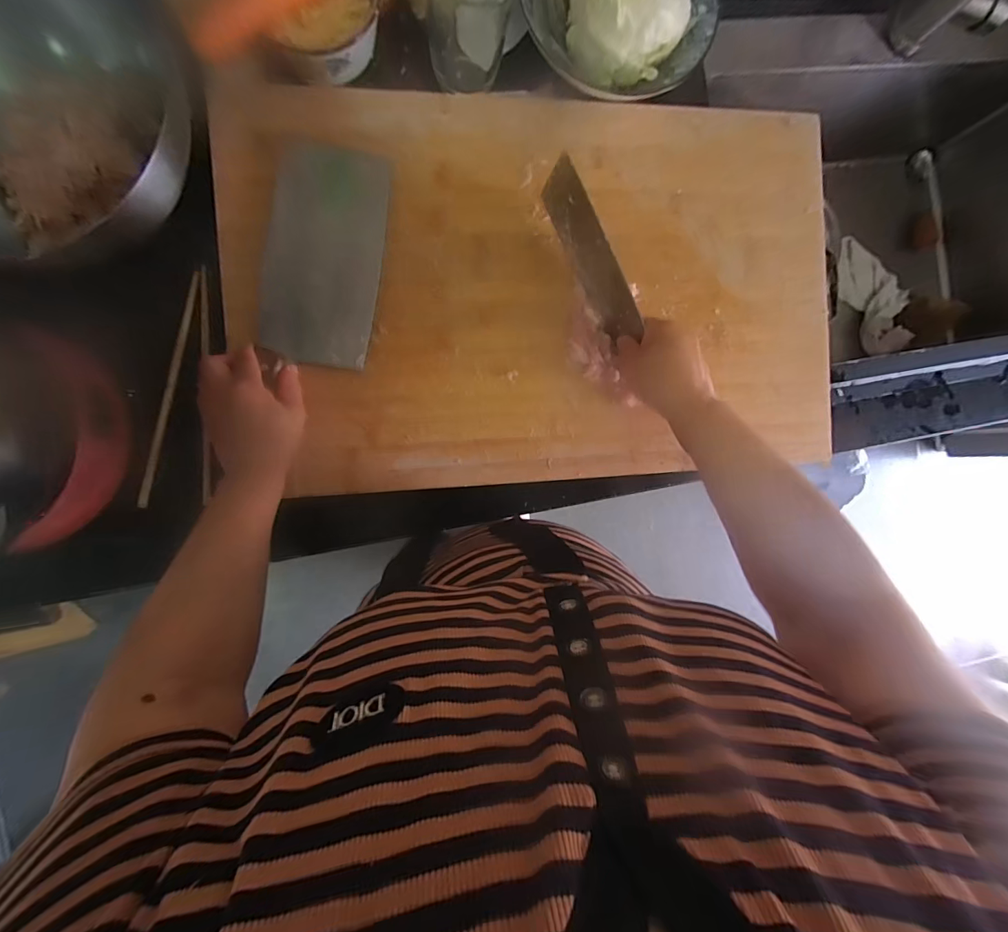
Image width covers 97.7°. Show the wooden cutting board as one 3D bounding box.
[{"bbox_3d":[0.053,-0.177,0.452,0.618,0.035,0.379,-4,94,-7],"label":"wooden cutting board"}]

